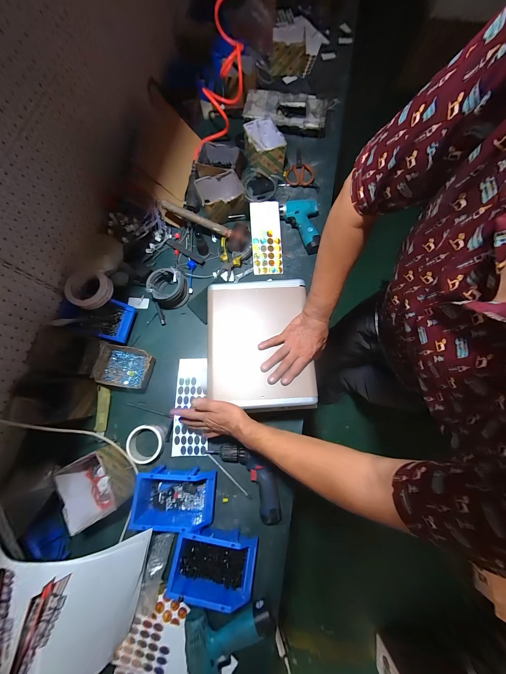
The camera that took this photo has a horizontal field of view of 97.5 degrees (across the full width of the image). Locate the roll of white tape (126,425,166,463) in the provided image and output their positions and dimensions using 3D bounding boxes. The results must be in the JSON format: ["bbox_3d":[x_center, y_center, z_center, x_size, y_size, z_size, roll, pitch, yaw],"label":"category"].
[{"bbox_3d":[-0.286,0.284,0.593,0.088,0.031,0.090,0,76,1],"label":"roll of white tape"}]

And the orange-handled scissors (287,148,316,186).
[{"bbox_3d":[0.181,-0.635,0.835,0.101,0.021,0.157,8,76,3],"label":"orange-handled scissors"}]

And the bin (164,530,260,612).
[{"bbox_3d":[-0.088,0.519,0.516,0.187,0.079,0.117,9,76,3],"label":"bin"}]

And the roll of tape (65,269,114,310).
[{"bbox_3d":[-0.450,-0.132,0.612,0.102,0.046,0.113,32,78,9],"label":"roll of tape"}]

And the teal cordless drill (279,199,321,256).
[{"bbox_3d":[0.168,-0.379,0.759,0.135,0.049,0.193,-6,76,0],"label":"teal cordless drill"}]

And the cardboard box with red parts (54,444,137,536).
[{"bbox_3d":[-0.373,0.354,0.542,0.113,0.095,0.140,-30,77,-6],"label":"cardboard box with red parts"}]

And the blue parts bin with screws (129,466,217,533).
[{"bbox_3d":[-0.195,0.391,0.547,0.195,0.075,0.114,1,76,1],"label":"blue parts bin with screws"}]

